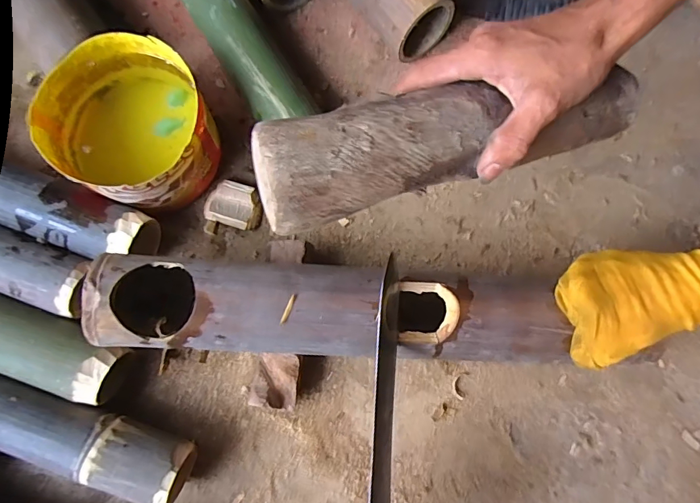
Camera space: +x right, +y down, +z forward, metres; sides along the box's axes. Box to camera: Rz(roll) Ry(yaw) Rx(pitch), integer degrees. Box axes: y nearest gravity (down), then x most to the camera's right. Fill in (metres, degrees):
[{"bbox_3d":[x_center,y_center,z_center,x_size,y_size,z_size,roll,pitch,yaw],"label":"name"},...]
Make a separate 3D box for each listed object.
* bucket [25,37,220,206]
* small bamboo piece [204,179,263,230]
[{"bbox_3d":[-0.216,-0.127,0.464,0.153,0.090,0.144,0,79,-1],"label":"bucket"},{"bbox_3d":[-0.126,-0.051,0.499,0.062,0.013,0.048,15,80,2],"label":"small bamboo piece"}]

